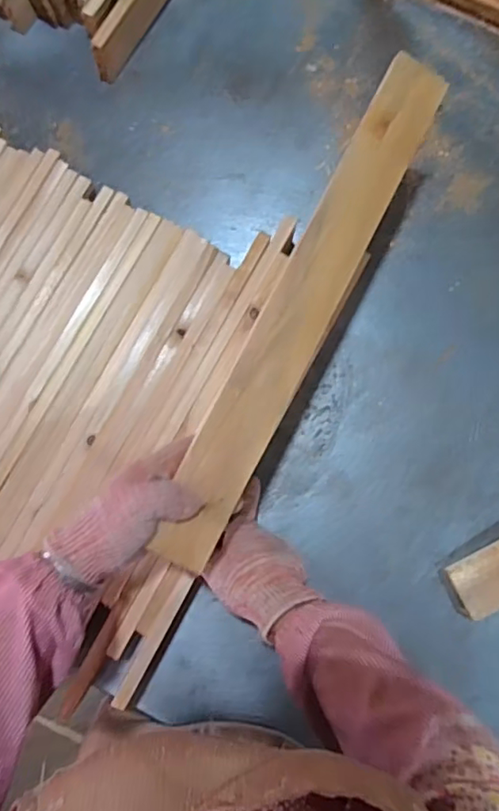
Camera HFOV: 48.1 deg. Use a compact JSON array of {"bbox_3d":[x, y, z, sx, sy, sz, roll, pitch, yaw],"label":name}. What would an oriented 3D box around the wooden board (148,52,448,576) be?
[{"bbox_3d":[0.050,-0.093,0.507,0.065,0.012,0.501,28,84,-13],"label":"wooden board"}]

